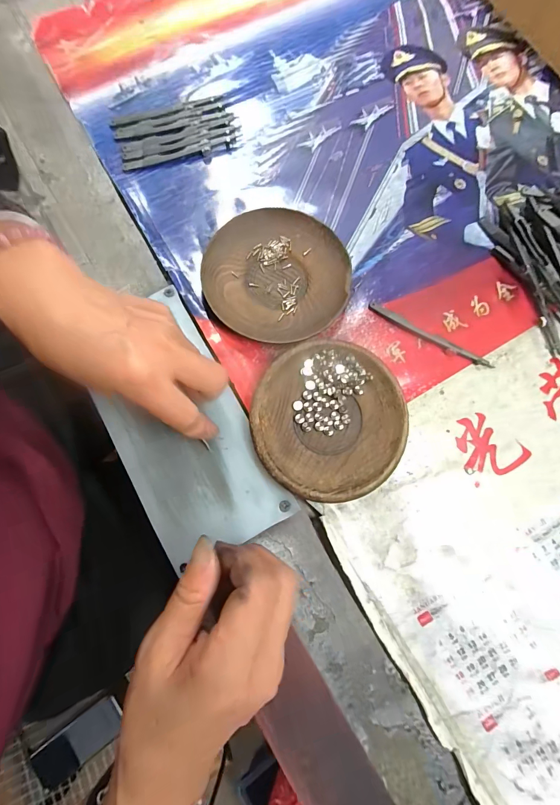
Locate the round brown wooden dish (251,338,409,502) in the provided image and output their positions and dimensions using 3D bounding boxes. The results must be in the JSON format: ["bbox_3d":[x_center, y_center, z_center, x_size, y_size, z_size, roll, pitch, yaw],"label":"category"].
[{"bbox_3d":[0.035,0.012,0.256,0.107,0.019,0.111,0,79,0],"label":"round brown wooden dish"}]

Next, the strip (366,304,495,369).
[{"bbox_3d":[0.120,-0.054,0.279,0.106,0.004,0.006,30,80,5],"label":"strip"}]

